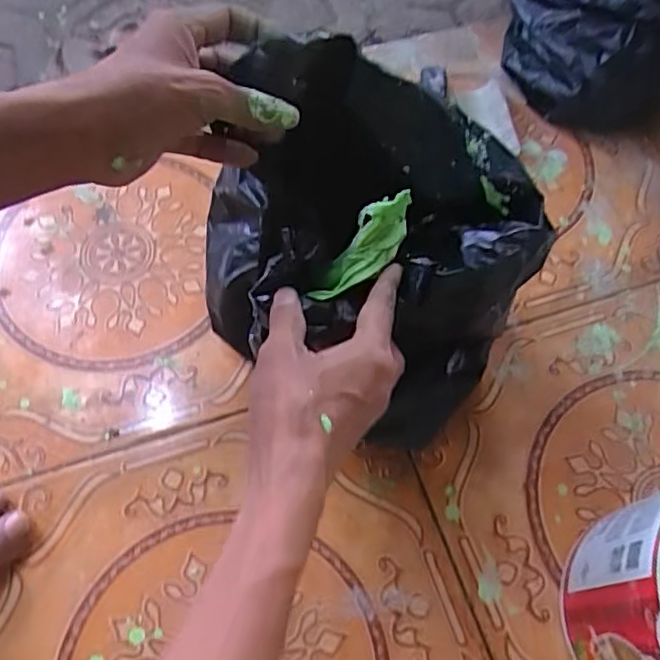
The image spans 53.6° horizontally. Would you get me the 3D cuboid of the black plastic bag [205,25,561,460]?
[{"bbox_3d":[0.023,-0.058,0.495,0.253,0.257,0.178,26,66,10],"label":"black plastic bag"}]

